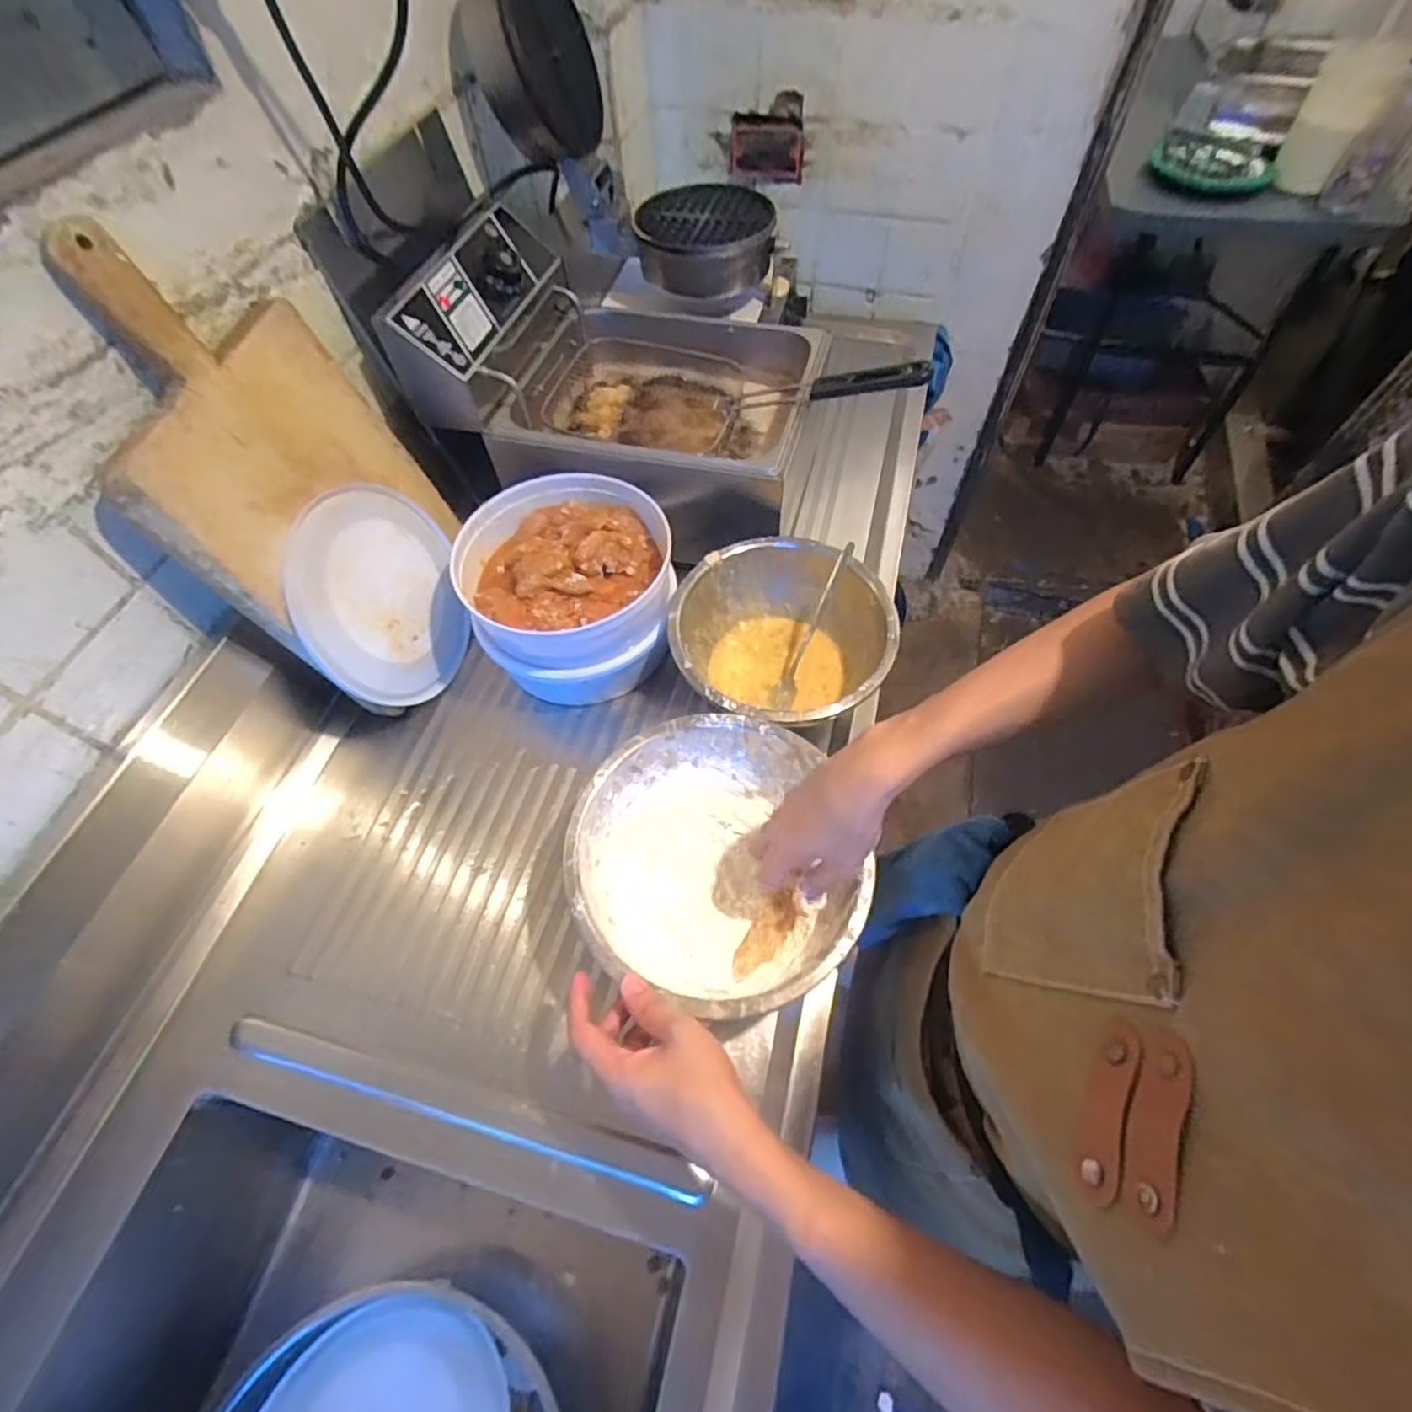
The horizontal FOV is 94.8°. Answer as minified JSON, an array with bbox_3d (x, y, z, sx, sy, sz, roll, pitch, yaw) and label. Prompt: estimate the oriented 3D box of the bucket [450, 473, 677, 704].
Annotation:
[{"bbox_3d":[-0.138,-0.110,0.678,0.204,0.138,0.209,-5,58,-2],"label":"bucket"}]

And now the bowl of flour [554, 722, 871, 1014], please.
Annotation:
[{"bbox_3d":[0.007,0.137,0.543,0.220,0.110,0.222,-1,58,1],"label":"bowl of flour"}]

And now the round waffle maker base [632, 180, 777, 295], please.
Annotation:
[{"bbox_3d":[0.000,-0.601,0.846,0.170,0.074,0.166,-1,58,1],"label":"round waffle maker base"}]

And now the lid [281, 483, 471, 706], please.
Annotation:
[{"bbox_3d":[-0.310,-0.107,0.634,0.015,0.201,0.194,-4,18,24],"label":"lid"}]

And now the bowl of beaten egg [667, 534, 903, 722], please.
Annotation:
[{"bbox_3d":[0.074,-0.054,0.652,0.205,0.102,0.204,-1,58,1],"label":"bowl of beaten egg"}]

